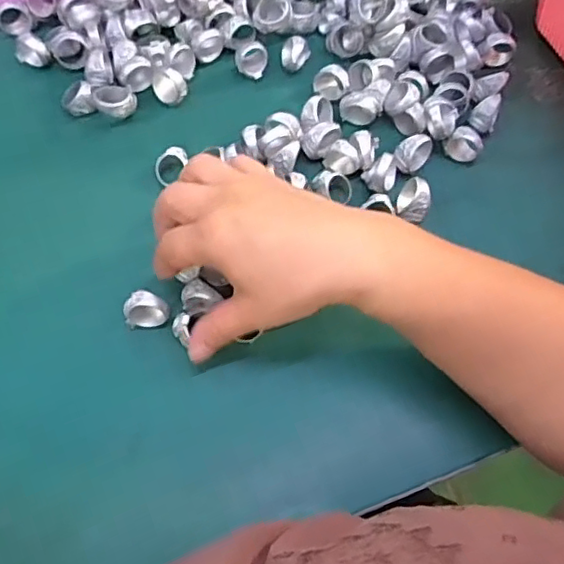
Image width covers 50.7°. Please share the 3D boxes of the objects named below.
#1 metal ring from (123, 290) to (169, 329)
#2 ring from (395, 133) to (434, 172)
[{"bbox_3d":[-0.081,0.017,0.359,0.026,0.019,0.017,-2,67,-4],"label":"metal ring"},{"bbox_3d":[0.091,-0.091,0.417,0.019,0.018,0.027,42,71,14],"label":"ring"}]

